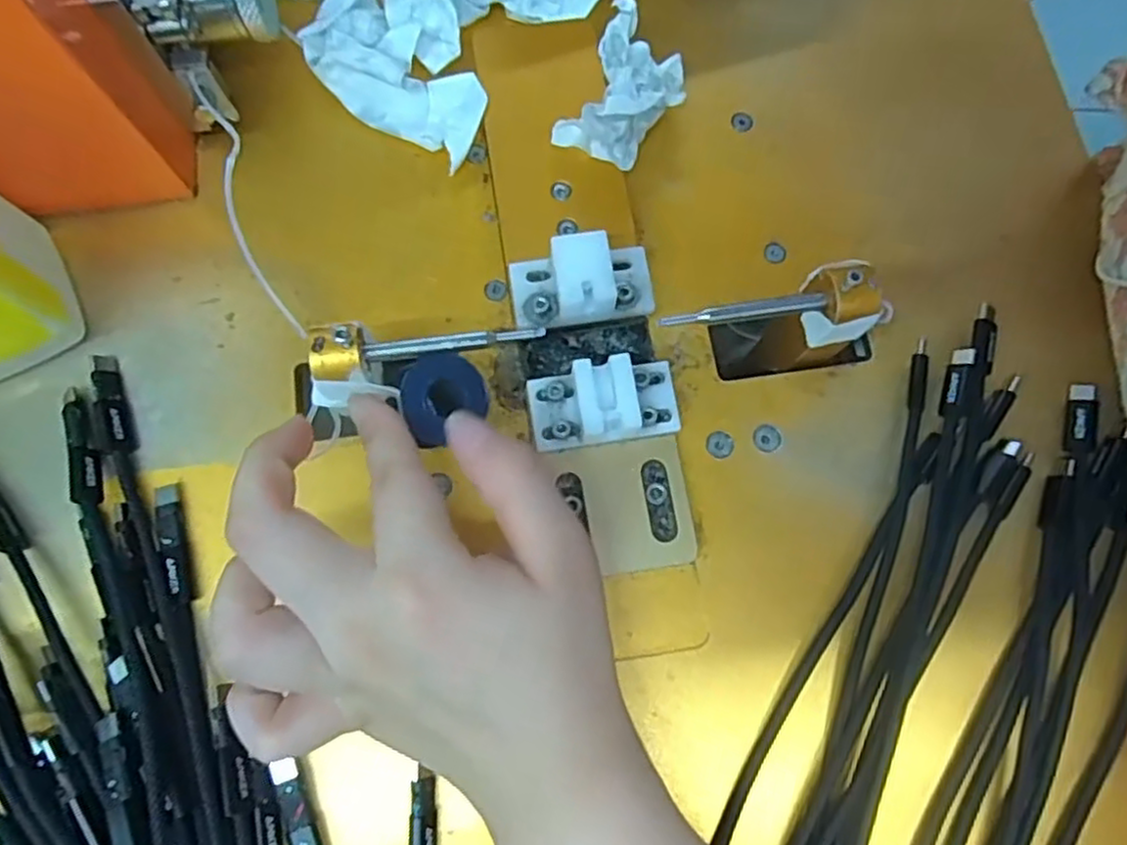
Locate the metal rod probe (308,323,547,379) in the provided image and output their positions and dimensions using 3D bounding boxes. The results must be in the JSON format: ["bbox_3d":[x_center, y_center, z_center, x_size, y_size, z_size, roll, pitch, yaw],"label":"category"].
[{"bbox_3d":[-0.042,-0.022,0.222,0.070,0.011,0.016,-1,78,-4],"label":"metal rod probe"}]

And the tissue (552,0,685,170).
[{"bbox_3d":[0.025,-0.128,0.277,0.038,0.031,0.063,24,78,1],"label":"tissue"}]

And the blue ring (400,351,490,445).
[{"bbox_3d":[-0.039,-0.010,0.231,0.027,0.011,0.026,0,75,-1],"label":"blue ring"}]

